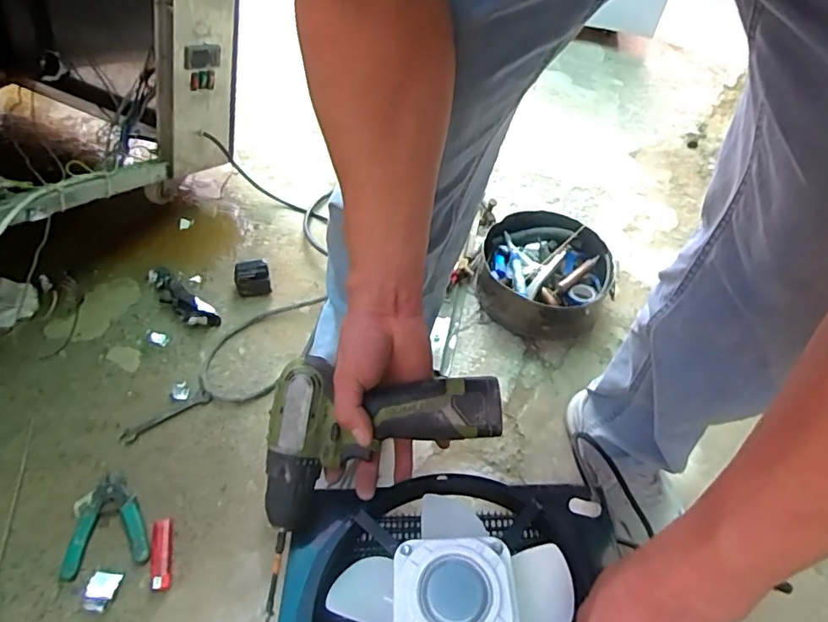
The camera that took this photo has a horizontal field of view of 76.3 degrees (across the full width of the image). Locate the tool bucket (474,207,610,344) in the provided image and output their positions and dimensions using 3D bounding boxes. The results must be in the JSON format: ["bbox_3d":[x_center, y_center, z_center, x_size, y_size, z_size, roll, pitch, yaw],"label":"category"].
[{"bbox_3d":[0.232,-0.067,0.958,0.227,0.086,0.247,3,49,-3],"label":"tool bucket"}]

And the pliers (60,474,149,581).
[{"bbox_3d":[-0.394,0.270,0.679,0.089,0.017,0.124,-11,51,-15],"label":"pliers"}]

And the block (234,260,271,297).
[{"bbox_3d":[-0.294,-0.059,0.961,0.063,0.043,0.052,-13,52,-20],"label":"block"}]

